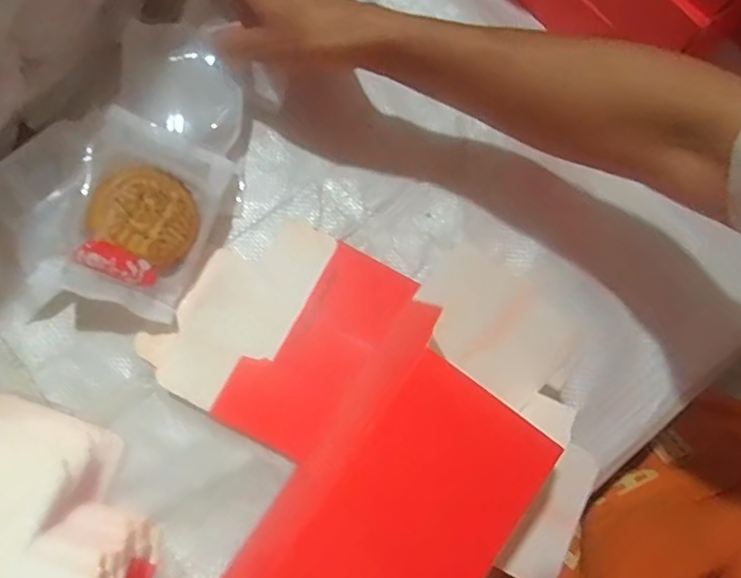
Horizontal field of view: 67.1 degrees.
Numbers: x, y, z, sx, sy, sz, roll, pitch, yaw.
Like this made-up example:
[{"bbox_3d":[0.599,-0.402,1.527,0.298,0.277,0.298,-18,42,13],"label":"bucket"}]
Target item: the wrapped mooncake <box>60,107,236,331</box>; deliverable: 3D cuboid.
[{"bbox_3d":[-0.157,-0.049,0.380,0.095,0.029,0.124,22,76,-30],"label":"wrapped mooncake"}]

